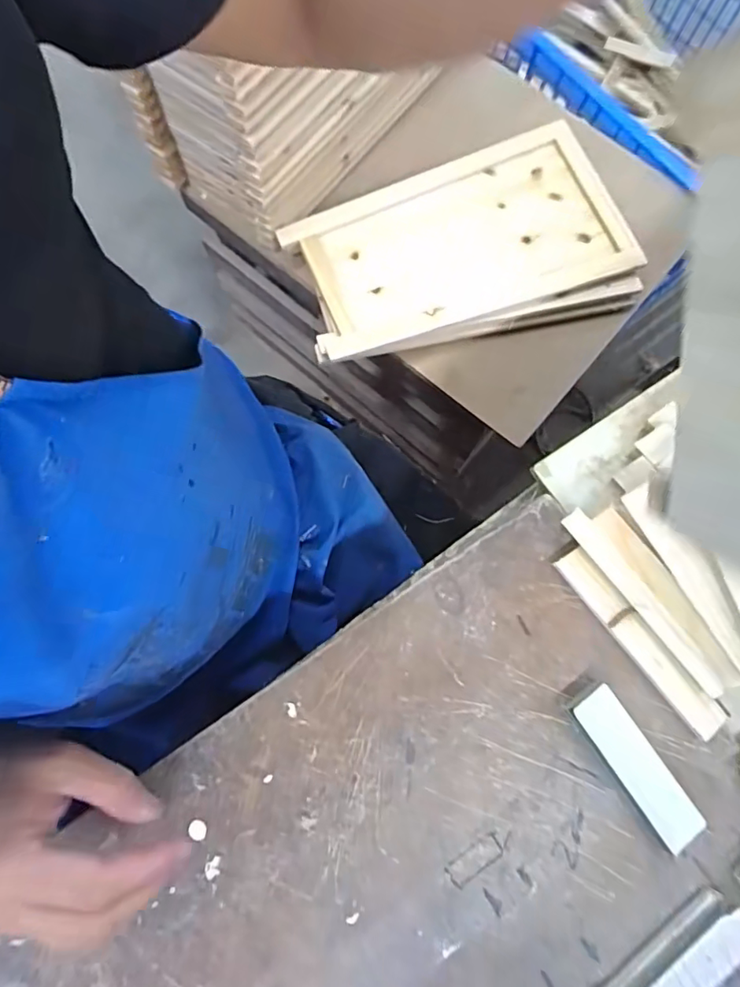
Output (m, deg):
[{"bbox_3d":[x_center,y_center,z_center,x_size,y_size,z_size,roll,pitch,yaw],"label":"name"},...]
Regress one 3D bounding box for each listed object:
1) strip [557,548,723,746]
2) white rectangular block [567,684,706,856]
[{"bbox_3d":[0.194,0.106,0.394,0.023,0.004,0.156,-40,82,10],"label":"strip"},{"bbox_3d":[0.184,0.188,0.380,0.034,0.016,0.110,-34,81,-8],"label":"white rectangular block"}]

